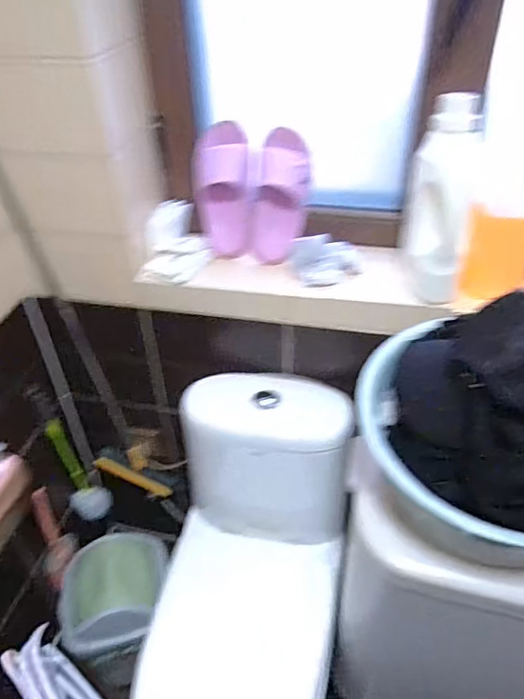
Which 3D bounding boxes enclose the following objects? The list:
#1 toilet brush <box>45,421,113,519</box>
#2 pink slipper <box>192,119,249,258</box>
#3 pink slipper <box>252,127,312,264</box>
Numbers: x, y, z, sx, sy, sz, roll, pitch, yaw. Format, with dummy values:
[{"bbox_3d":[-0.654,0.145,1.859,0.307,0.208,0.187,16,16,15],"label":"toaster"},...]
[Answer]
[{"bbox_3d":[-0.467,0.314,1.389,0.097,0.342,0.083,-18,43,-19],"label":"toilet brush"},{"bbox_3d":[-0.072,-0.313,1.064,0.115,0.258,0.103,-3,17,-2],"label":"pink slipper"},{"bbox_3d":[0.037,-0.299,1.044,0.099,0.249,0.068,8,3,11],"label":"pink slipper"}]

